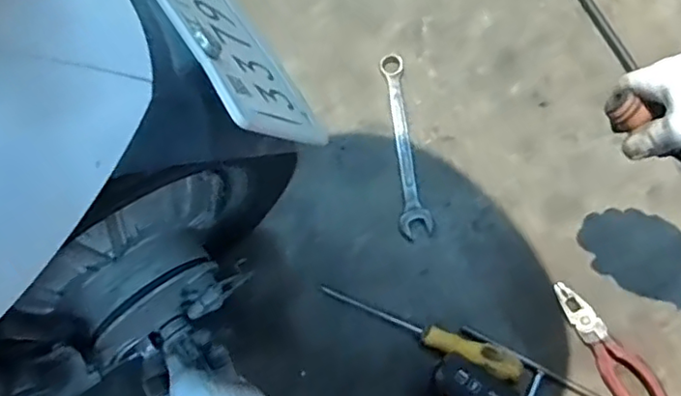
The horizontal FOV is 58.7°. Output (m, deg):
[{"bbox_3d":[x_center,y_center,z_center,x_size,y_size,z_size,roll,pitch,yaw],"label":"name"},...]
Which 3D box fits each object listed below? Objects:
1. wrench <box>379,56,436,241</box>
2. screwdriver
[{"bbox_3d":[0.080,-0.073,0.788,0.040,0.007,0.257,-8,69,0],"label":"wrench"},{"bbox_3d":[0.088,0.151,0.685,0.235,0.035,0.032,20,72,10],"label":"screwdriver"}]

